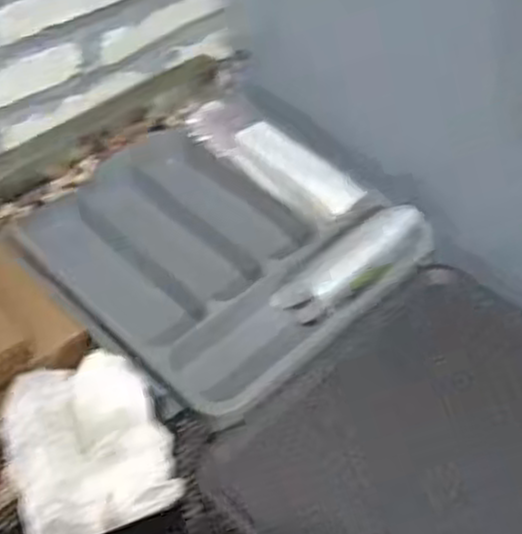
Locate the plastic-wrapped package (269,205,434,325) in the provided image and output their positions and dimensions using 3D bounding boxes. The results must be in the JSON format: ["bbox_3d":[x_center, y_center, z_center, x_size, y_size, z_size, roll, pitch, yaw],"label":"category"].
[{"bbox_3d":[0.093,-0.006,0.767,0.165,0.040,0.058,-29,56,-25],"label":"plastic-wrapped package"}]

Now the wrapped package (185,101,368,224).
[{"bbox_3d":[0.014,-0.121,0.867,0.223,0.034,0.066,37,57,26],"label":"wrapped package"}]

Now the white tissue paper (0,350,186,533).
[{"bbox_3d":[-0.133,0.133,0.596,0.114,0.043,0.132,-17,52,-17],"label":"white tissue paper"}]

